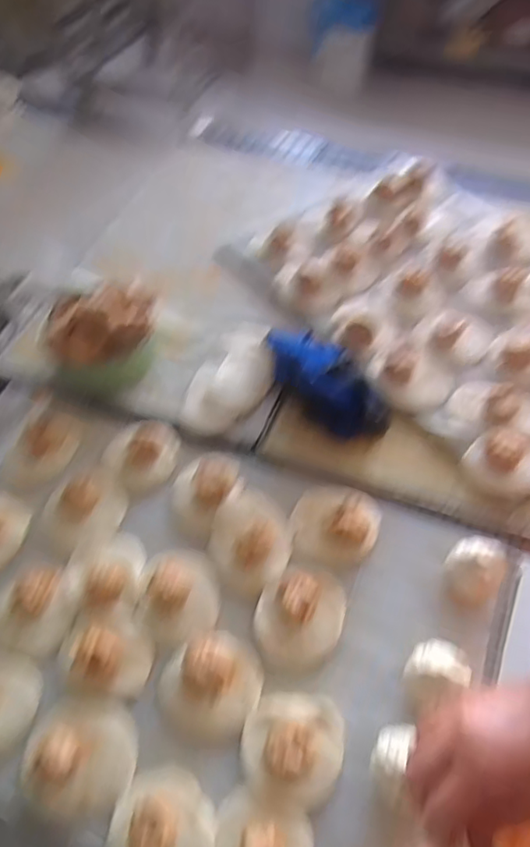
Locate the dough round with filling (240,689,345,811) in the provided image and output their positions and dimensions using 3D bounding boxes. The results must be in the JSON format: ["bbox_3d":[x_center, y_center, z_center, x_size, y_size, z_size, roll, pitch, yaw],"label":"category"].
[{"bbox_3d":[0.024,0.279,0.510,0.085,0.042,0.087,-2,53,3],"label":"dough round with filling"}]

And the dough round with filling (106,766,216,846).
[{"bbox_3d":[-0.086,0.335,0.474,0.088,0.039,0.095,-2,53,3],"label":"dough round with filling"}]

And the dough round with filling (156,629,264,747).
[{"bbox_3d":[-0.051,0.241,0.544,0.091,0.033,0.095,-2,53,3],"label":"dough round with filling"}]

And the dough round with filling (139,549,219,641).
[{"bbox_3d":[-0.089,0.170,0.597,0.082,0.028,0.095,-8,53,-2],"label":"dough round with filling"}]

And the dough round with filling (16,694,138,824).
[{"bbox_3d":[-0.162,0.289,0.515,0.092,0.041,0.096,-2,53,3],"label":"dough round with filling"}]

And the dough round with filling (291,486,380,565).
[{"bbox_3d":[0.076,0.104,0.639,0.092,0.037,0.089,-2,53,3],"label":"dough round with filling"}]

